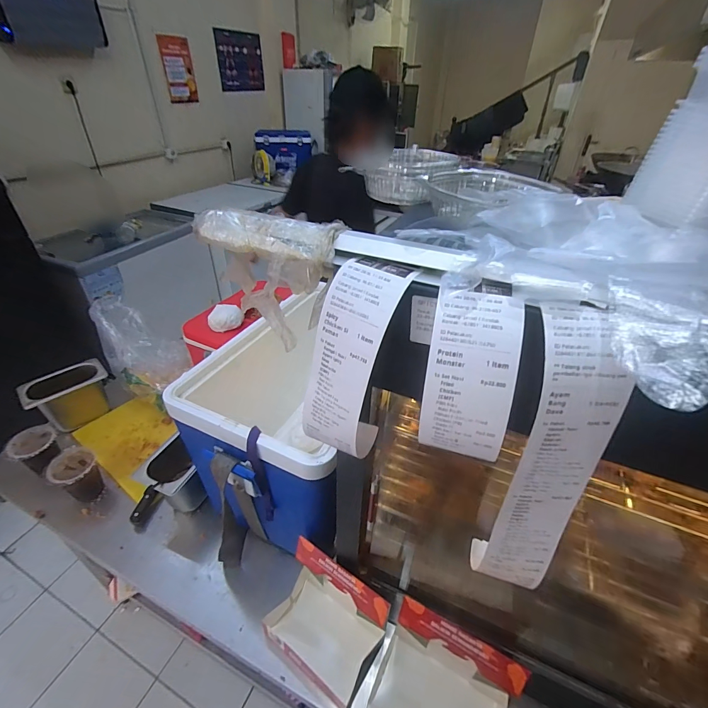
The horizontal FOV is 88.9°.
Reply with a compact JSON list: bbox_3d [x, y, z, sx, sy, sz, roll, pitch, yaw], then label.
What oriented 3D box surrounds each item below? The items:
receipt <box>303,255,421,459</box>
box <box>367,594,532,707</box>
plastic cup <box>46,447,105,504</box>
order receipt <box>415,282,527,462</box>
[{"bbox_3d":[0.002,0.011,0.305,0.055,0.161,0.080,23,42,25],"label":"receipt"},{"bbox_3d":[0.125,0.485,0.524,0.182,0.172,0.117,18,40,20],"label":"box"},{"bbox_3d":[-0.612,0.267,0.802,0.098,0.100,0.084,27,44,29],"label":"plastic cup"},{"bbox_3d":[0.079,0.011,0.247,0.055,0.121,0.028,9,6,9],"label":"order receipt"}]

